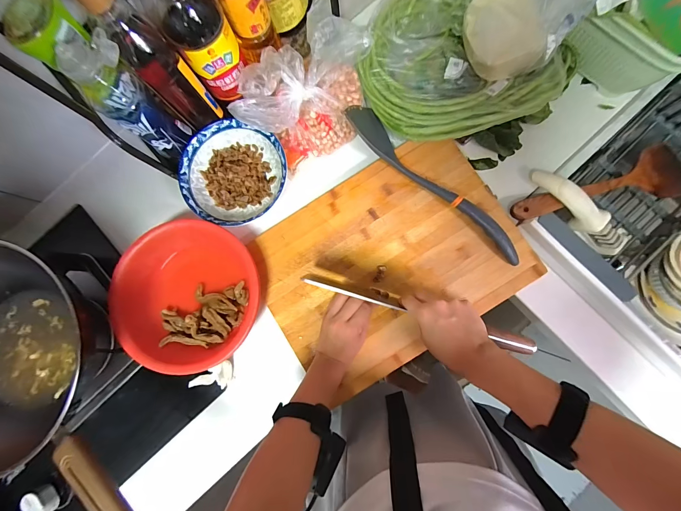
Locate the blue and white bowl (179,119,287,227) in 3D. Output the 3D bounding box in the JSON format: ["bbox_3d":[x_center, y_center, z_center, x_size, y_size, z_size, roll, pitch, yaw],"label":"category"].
[{"bbox_3d":[-0.178,-0.136,0.513,0.171,0.041,0.168,0,84,4],"label":"blue and white bowl"}]

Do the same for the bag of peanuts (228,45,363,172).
[{"bbox_3d":[-0.056,-0.242,0.477,0.185,0.117,0.127,-21,83,1],"label":"bag of peanuts"}]

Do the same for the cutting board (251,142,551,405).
[{"bbox_3d":[0.077,0.008,0.499,0.407,0.013,0.301,-32,83,0],"label":"cutting board"}]

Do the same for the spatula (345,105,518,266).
[{"bbox_3d":[0.144,-0.112,0.484,0.060,0.051,0.352,-43,83,-1],"label":"spatula"}]

